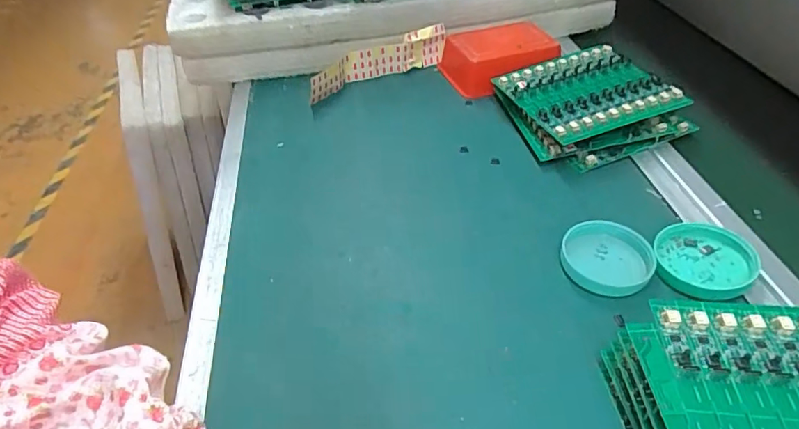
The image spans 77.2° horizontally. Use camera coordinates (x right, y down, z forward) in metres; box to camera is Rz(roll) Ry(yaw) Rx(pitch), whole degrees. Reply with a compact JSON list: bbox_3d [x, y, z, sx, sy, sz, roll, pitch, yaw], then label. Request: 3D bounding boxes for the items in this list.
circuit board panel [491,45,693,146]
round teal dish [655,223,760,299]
[{"bbox_3d":[0.188,-0.125,0.500,0.136,0.013,0.125,-20,46,-11],"label":"circuit board panel"},{"bbox_3d":[0.222,0.034,0.364,0.062,0.015,0.073,17,47,21],"label":"round teal dish"}]

